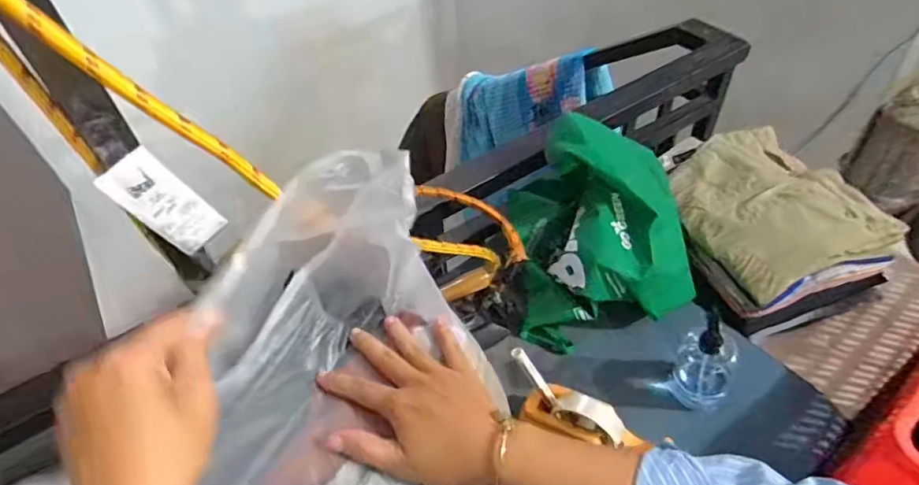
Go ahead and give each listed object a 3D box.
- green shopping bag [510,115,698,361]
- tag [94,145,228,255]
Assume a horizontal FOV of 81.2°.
[{"bbox_3d":[0.225,-0.026,0.841,0.275,0.243,0.257,-8,47,-1],"label":"green shopping bag"},{"bbox_3d":[-0.300,-0.040,0.551,0.008,0.125,0.055,31,72,35],"label":"tag"}]

